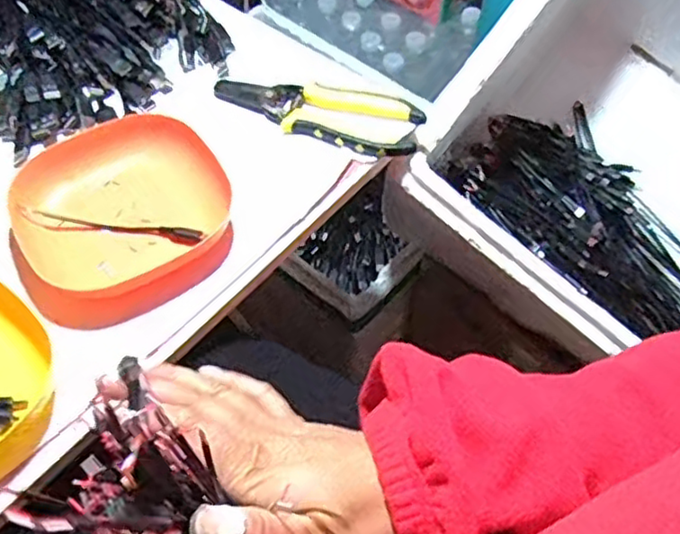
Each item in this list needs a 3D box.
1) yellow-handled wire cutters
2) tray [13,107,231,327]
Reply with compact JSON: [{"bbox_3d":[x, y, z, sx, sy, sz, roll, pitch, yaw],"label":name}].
[{"bbox_3d":[-0.019,-0.127,0.525,0.167,0.013,0.060,20,59,13],"label":"yellow-handled wire cutters"},{"bbox_3d":[-0.151,-0.038,0.465,0.147,0.039,0.140,-31,62,-19],"label":"tray"}]

